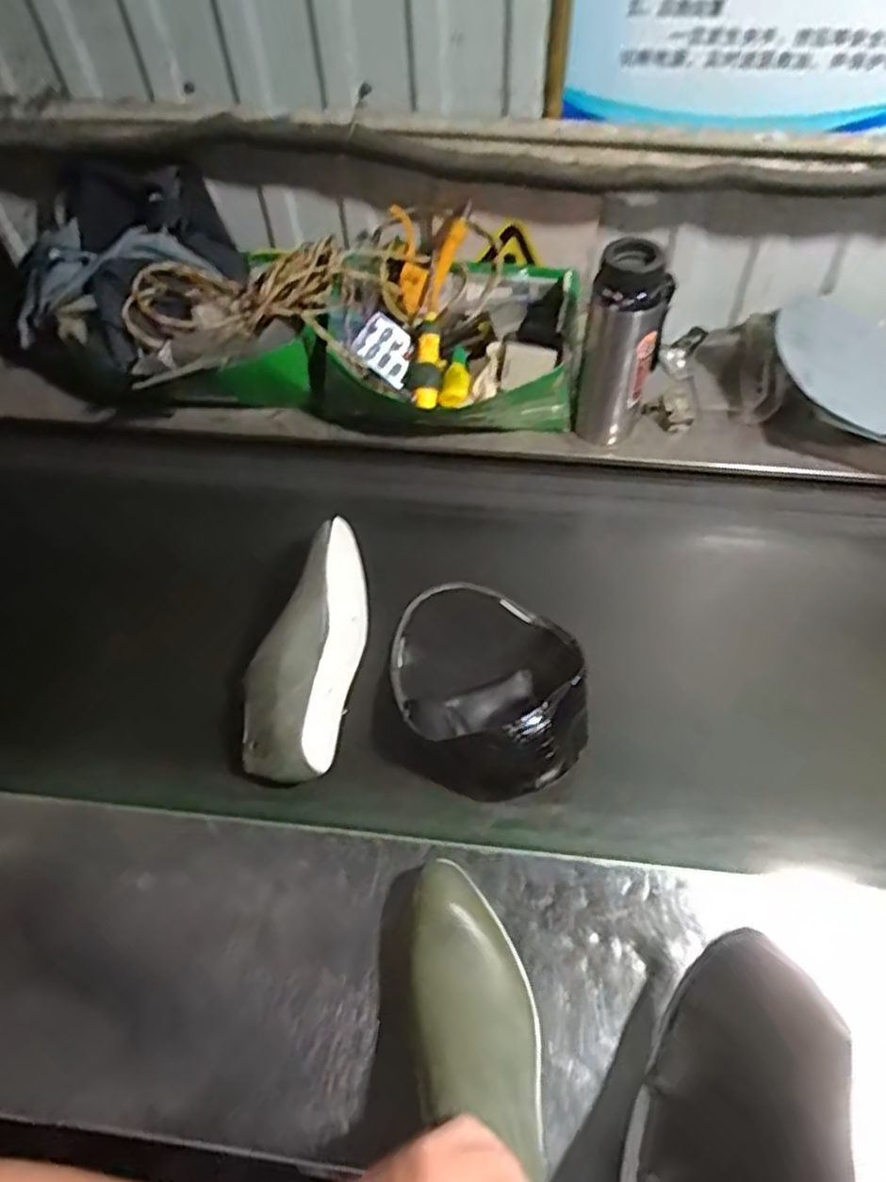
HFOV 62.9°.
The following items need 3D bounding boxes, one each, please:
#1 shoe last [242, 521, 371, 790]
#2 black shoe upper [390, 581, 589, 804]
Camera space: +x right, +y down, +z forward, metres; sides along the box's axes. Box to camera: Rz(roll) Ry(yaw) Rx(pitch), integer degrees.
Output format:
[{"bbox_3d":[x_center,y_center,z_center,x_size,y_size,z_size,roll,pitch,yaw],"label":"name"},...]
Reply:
[{"bbox_3d":[-0.125,0.042,0.685,0.093,0.068,0.278,8,57,7],"label":"shoe last"},{"bbox_3d":[0.039,0.066,0.670,0.171,0.106,0.247,-12,57,-6],"label":"black shoe upper"}]

